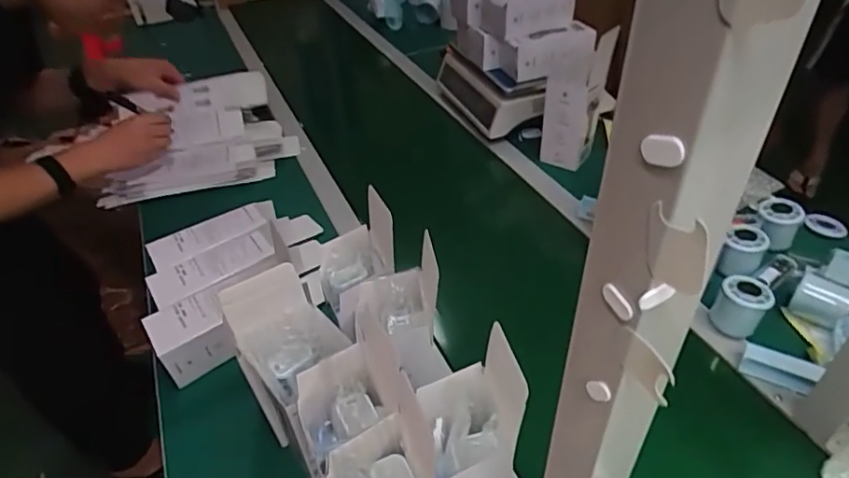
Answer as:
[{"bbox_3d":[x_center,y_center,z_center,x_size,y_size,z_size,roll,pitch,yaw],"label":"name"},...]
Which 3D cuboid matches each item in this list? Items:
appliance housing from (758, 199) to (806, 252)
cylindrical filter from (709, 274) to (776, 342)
[{"bbox_3d":[0.507,-0.023,0.781,0.055,0.056,0.057,25,48,30],"label":"appliance housing"},{"bbox_3d":[0.393,0.085,0.675,0.056,0.060,0.054,-3,40,2],"label":"cylindrical filter"}]

